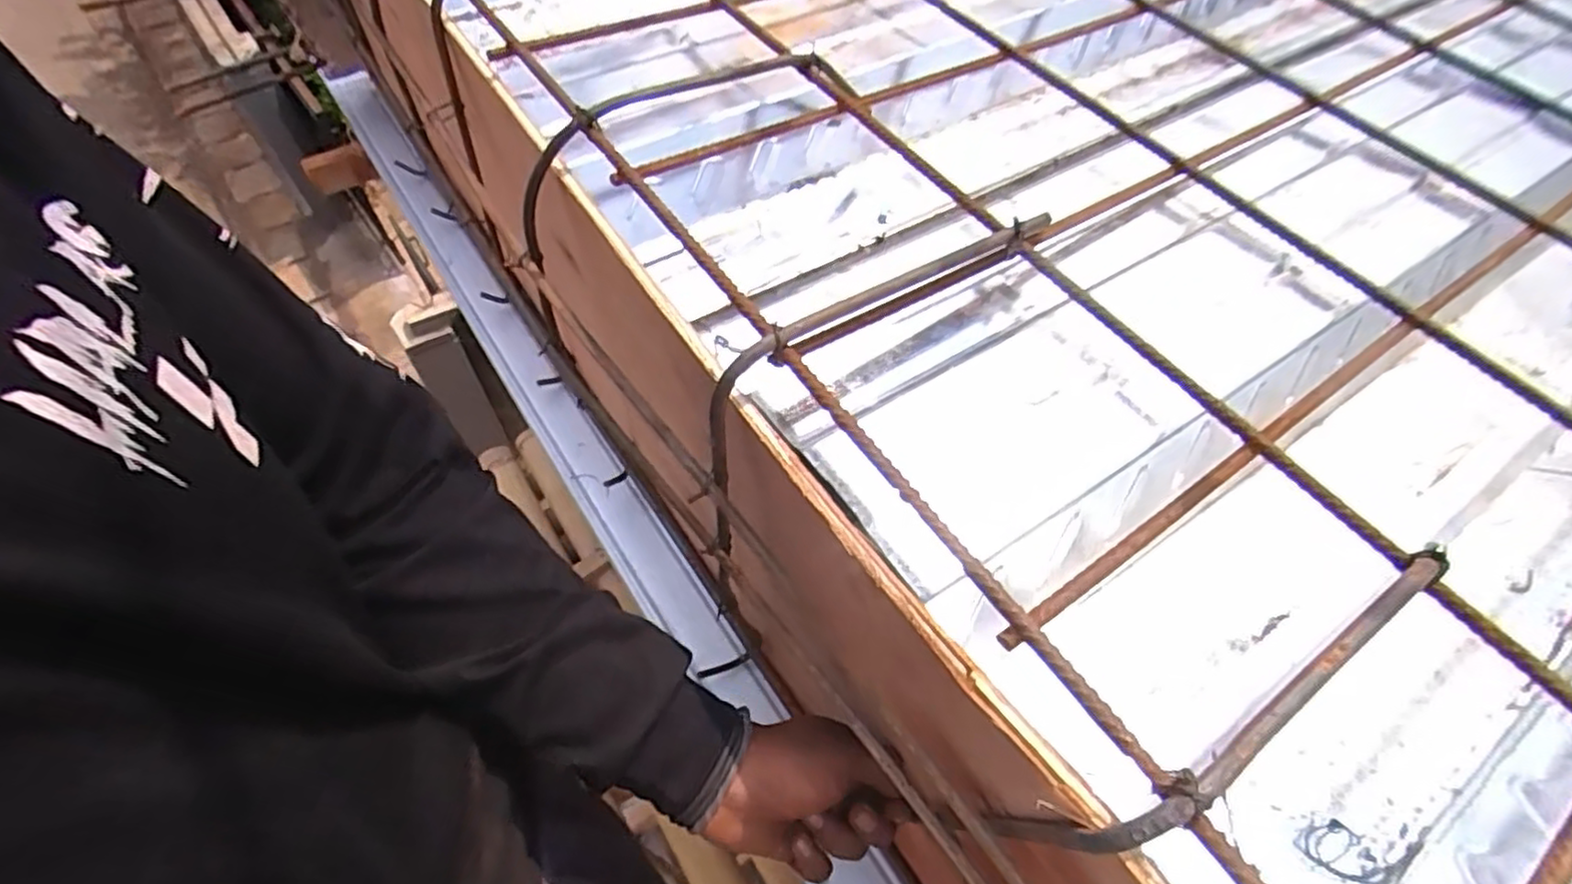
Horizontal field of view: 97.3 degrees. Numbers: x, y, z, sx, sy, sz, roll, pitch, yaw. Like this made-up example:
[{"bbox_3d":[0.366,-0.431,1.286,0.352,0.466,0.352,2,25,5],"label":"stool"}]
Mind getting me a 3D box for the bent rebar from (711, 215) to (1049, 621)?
[{"bbox_3d":[0.042,-0.024,0.402,0.216,0.191,0.024,-32,65,-22],"label":"bent rebar"}]

